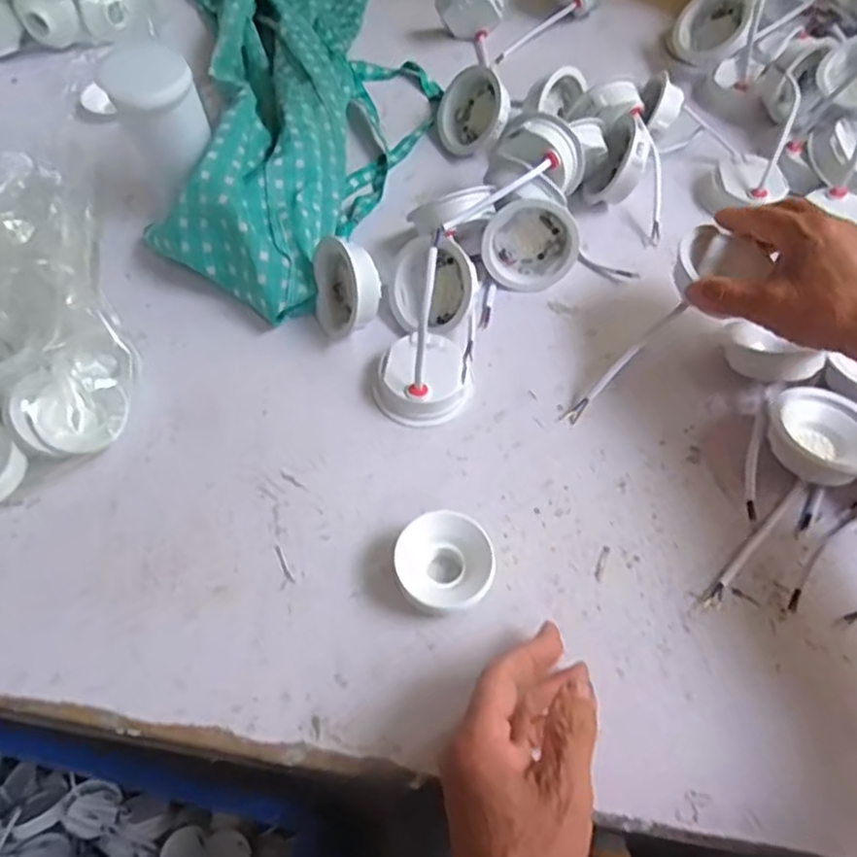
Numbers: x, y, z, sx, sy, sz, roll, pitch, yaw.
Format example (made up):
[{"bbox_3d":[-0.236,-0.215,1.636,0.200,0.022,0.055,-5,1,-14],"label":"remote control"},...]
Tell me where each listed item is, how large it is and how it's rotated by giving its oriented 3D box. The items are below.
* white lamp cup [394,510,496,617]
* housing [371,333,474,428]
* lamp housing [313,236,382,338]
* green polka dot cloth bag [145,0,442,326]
[{"bbox_3d":[0.009,0.083,0.410,0.055,0.032,0.057,0,59,0],"label":"white lamp cup"},{"bbox_3d":[-0.004,-0.036,0.487,0.070,0.029,0.064,-2,59,-1],"label":"housing"},{"bbox_3d":[-0.060,-0.104,0.503,0.047,0.063,0.073,-11,60,-6],"label":"lamp housing"},{"bbox_3d":[-0.124,-0.351,0.646,0.243,0.074,0.596,-7,60,-4],"label":"green polka dot cloth bag"}]

